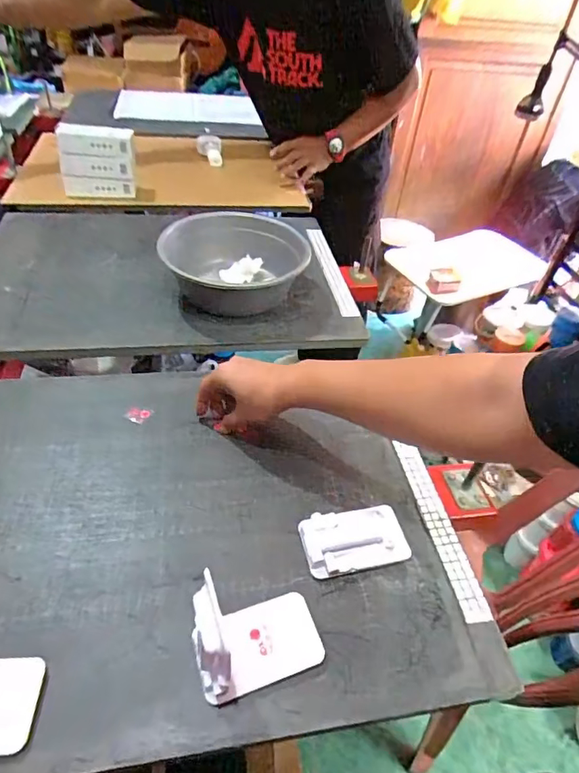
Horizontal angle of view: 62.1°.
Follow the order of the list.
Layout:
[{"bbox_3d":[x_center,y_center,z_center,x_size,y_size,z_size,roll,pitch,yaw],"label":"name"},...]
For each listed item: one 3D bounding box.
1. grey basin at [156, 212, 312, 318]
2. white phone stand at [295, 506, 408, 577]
[{"bbox_3d":[-0.093,-0.209,0.823,0.244,0.089,0.203,-3,44,-11],"label":"grey basin"},{"bbox_3d":[0.067,0.162,0.513,0.107,0.022,0.064,-5,45,-13],"label":"white phone stand"}]

